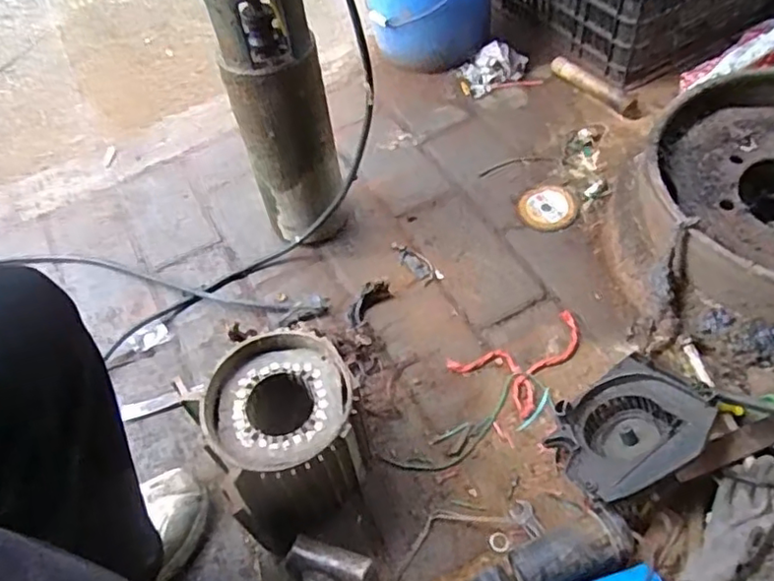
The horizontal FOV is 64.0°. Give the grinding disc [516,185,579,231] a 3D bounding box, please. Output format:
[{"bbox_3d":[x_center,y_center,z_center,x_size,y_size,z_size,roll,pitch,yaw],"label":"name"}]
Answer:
[{"bbox_3d":[0.254,-0.133,0.981,0.091,0.009,0.095,-2,54,3],"label":"grinding disc"}]

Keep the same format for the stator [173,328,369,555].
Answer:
[{"bbox_3d":[-0.106,0.171,0.711,0.166,0.166,0.191,-28,57,-15],"label":"stator"}]

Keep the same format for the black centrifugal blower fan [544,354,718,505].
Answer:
[{"bbox_3d":[0.271,0.158,0.710,0.164,0.060,0.159,-27,32,-9],"label":"black centrifugal blower fan"}]

